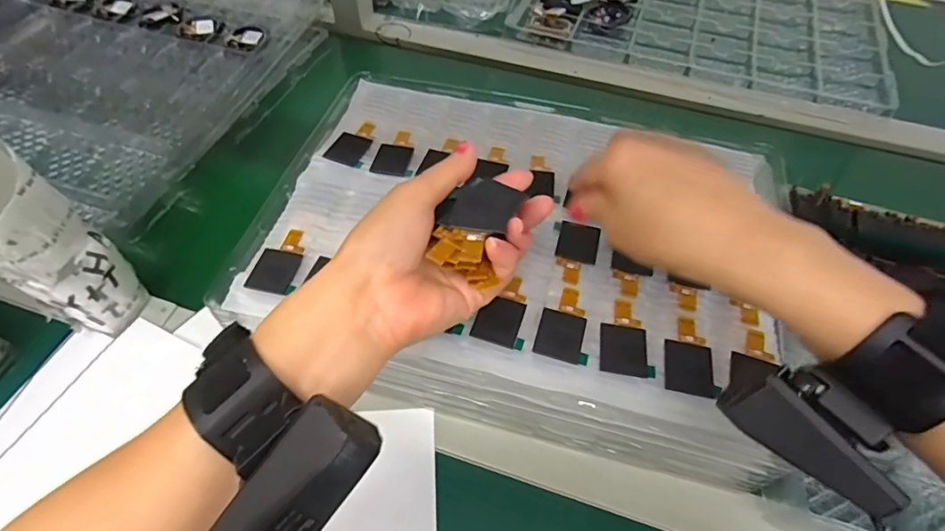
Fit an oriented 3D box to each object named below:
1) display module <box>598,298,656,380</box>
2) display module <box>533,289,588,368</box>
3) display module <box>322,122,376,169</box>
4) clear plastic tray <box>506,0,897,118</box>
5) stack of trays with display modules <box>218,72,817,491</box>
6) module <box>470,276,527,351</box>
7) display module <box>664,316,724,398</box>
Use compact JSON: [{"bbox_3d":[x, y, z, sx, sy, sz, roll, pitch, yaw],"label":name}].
[{"bbox_3d":[0.095,0.043,0.313,0.031,0.004,0.050,8,56,4],"label":"display module"},{"bbox_3d":[0.058,0.036,0.317,0.031,0.004,0.049,15,56,9],"label":"display module"},{"bbox_3d":[-0.095,-0.099,0.412,0.030,0.004,0.049,19,60,6],"label":"display module"},{"bbox_3d":[0.289,-0.328,0.660,0.432,0.025,0.275,17,57,8],"label":"clear plastic tray"},{"bbox_3d":[0.039,-0.017,0.393,0.359,0.073,0.264,13,56,7],"label":"stack of trays with display modules"},{"bbox_3d":[0.021,0.029,0.321,0.031,0.004,0.046,16,57,9],"label":"module"},{"bbox_3d":[0.131,0.053,0.306,0.029,0.004,0.050,11,56,6],"label":"display module"}]

